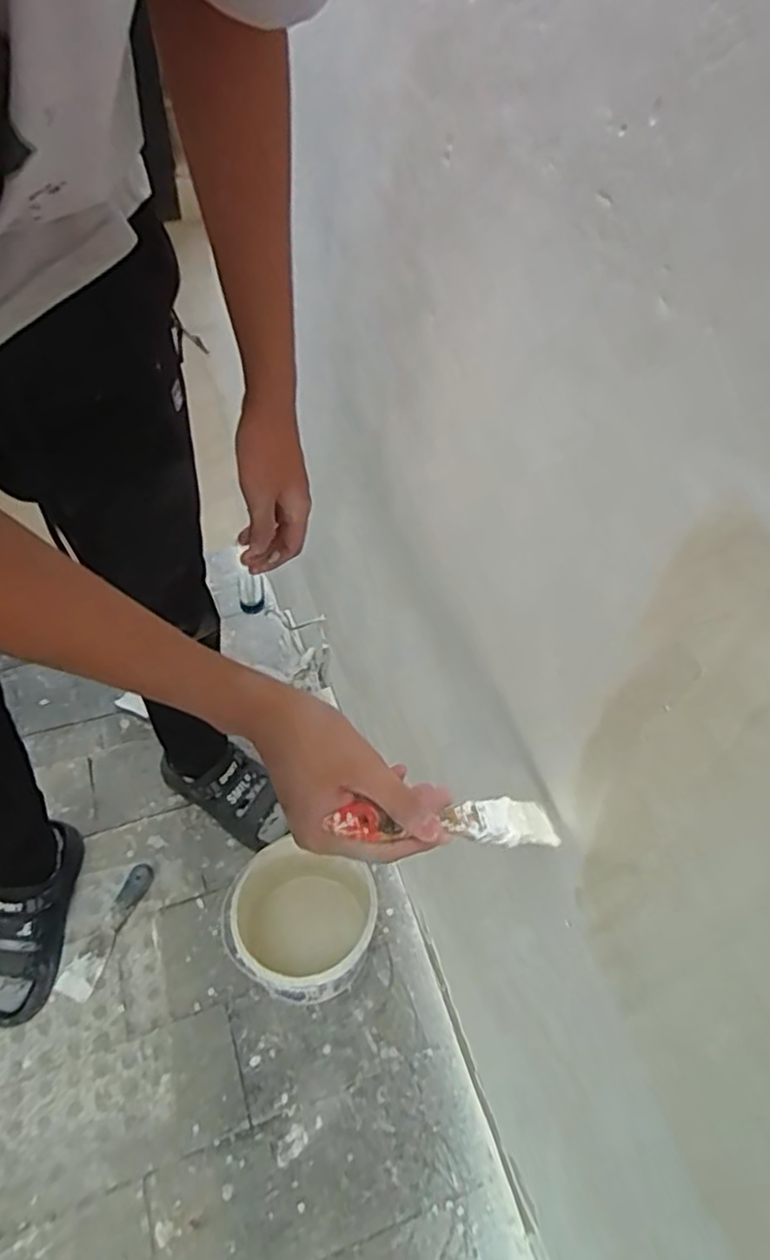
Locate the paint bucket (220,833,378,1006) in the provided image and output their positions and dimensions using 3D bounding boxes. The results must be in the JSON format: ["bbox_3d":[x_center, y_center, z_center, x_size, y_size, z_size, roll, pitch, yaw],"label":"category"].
[{"bbox_3d":[-0.117,0.409,0.936,0.187,0.183,0.185,2,54,-2],"label":"paint bucket"}]

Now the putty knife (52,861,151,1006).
[{"bbox_3d":[-0.418,0.448,0.999,0.051,0.012,0.194,18,55,8],"label":"putty knife"}]

